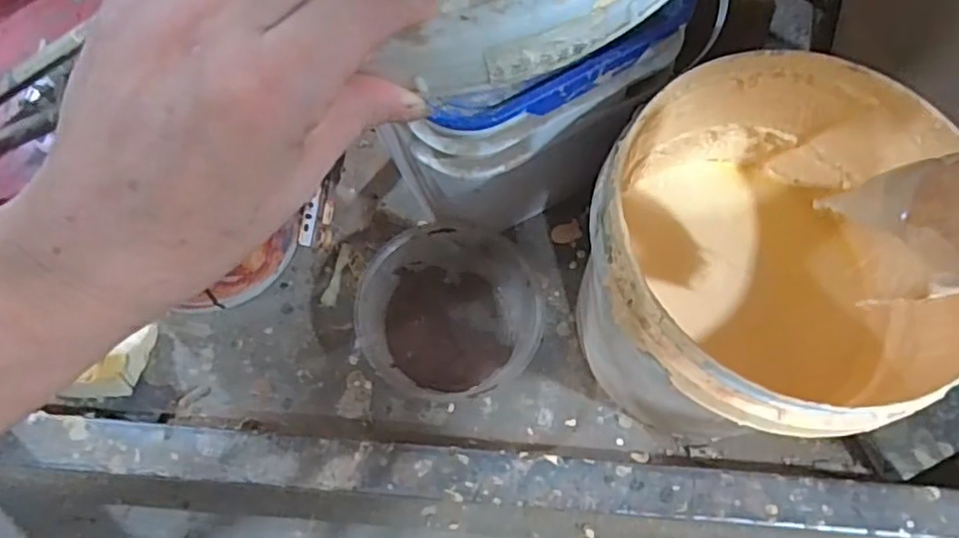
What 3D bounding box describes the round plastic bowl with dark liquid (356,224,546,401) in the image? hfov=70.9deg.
[{"bbox_3d":[-0.024,0.034,0.547,0.145,0.046,0.138,-10,70,-6],"label":"round plastic bowl with dark liquid"}]

